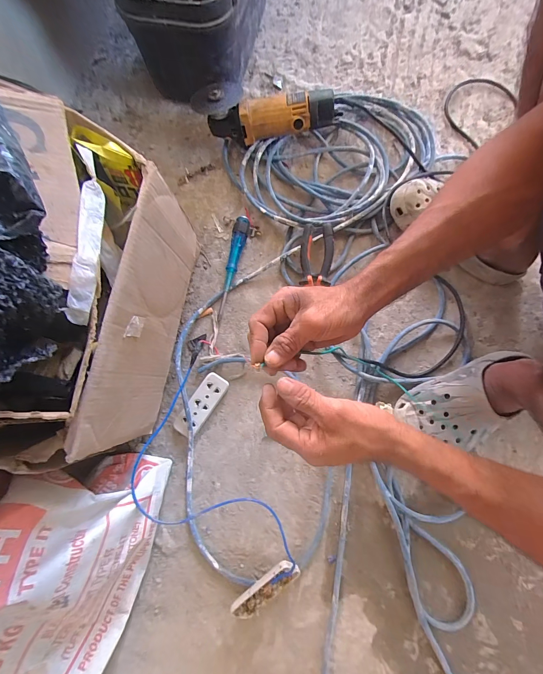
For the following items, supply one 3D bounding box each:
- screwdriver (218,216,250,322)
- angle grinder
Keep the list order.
[{"bbox_3d":[-0.068,-0.129,0.542,0.027,0.027,0.187,11,85,2],"label":"screwdriver"},{"bbox_3d":[-0.012,-0.430,0.570,0.260,0.089,0.084,-2,79,1],"label":"angle grinder"}]

